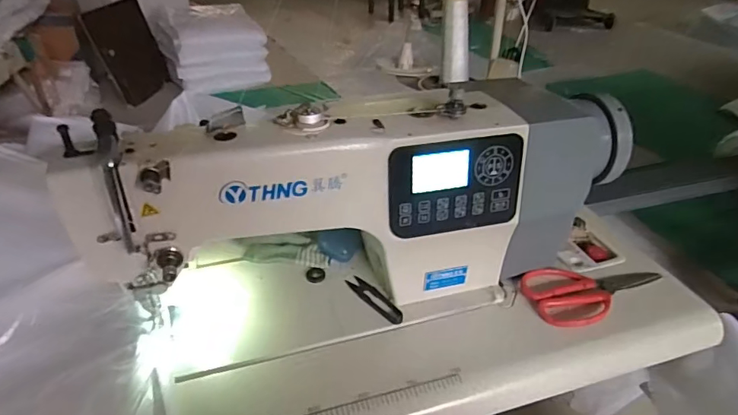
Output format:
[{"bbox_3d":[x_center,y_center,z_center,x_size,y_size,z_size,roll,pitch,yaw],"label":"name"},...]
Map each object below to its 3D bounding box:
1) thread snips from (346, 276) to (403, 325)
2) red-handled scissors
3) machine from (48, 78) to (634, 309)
[{"bbox_3d":[0.005,0.111,0.605,0.024,0.007,0.097,-20,39,-27],"label":"thread snips"},{"bbox_3d":[0.278,0.101,0.614,0.167,0.013,0.093,-8,35,-13],"label":"red-handled scissors"},{"bbox_3d":[0.005,-0.012,0.578,0.589,0.240,0.151,-9,36,-14],"label":"machine"}]

